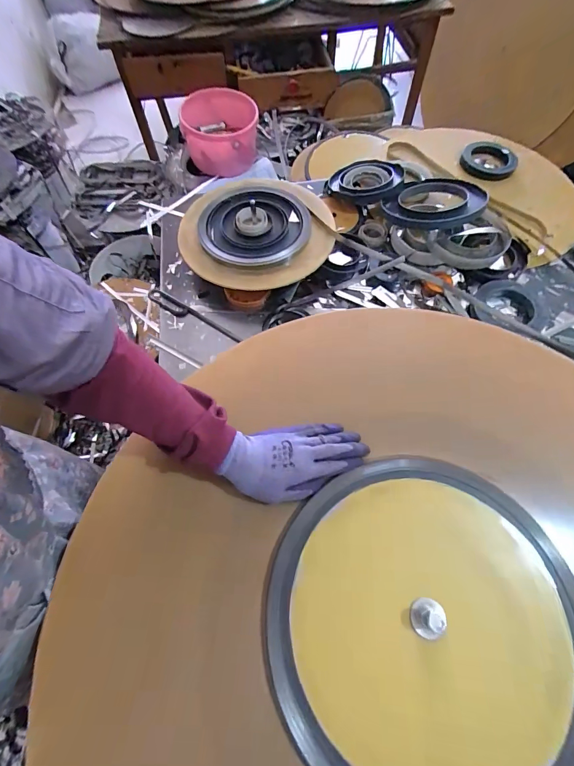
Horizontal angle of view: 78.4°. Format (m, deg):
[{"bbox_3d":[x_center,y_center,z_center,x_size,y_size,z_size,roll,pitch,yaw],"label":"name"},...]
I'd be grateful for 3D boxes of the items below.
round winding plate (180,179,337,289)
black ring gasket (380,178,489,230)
[{"bbox_3d":[-0.056,-0.285,0.654,0.276,0.032,0.264,0,64,1],"label":"round winding plate"},{"bbox_3d":[0.293,-0.355,0.688,0.181,0.028,0.166,-29,51,-6],"label":"black ring gasket"}]

